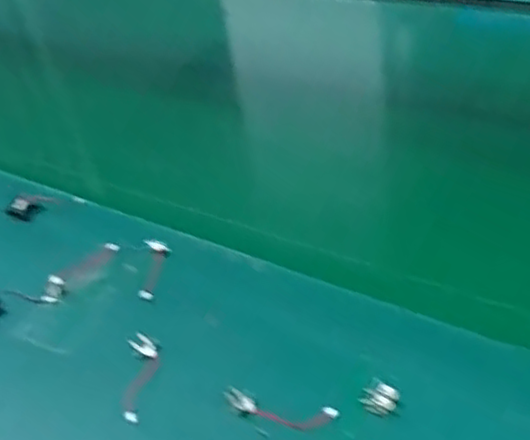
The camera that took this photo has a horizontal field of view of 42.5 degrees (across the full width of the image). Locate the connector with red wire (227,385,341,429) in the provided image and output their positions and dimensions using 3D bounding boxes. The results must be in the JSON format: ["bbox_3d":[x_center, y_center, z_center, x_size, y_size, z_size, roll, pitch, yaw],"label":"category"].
[{"bbox_3d":[0.008,0.107,0.385,0.064,0.007,0.016,6,41,21],"label":"connector with red wire"}]

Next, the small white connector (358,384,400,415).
[{"bbox_3d":[0.063,0.099,0.378,0.020,0.009,0.016,9,42,25],"label":"small white connector"}]

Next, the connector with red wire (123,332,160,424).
[{"bbox_3d":[-0.076,0.095,0.419,0.019,0.008,0.062,-10,37,2],"label":"connector with red wire"}]

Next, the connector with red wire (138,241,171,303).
[{"bbox_3d":[-0.081,0.037,0.491,0.013,0.015,0.067,-7,38,6],"label":"connector with red wire"}]

